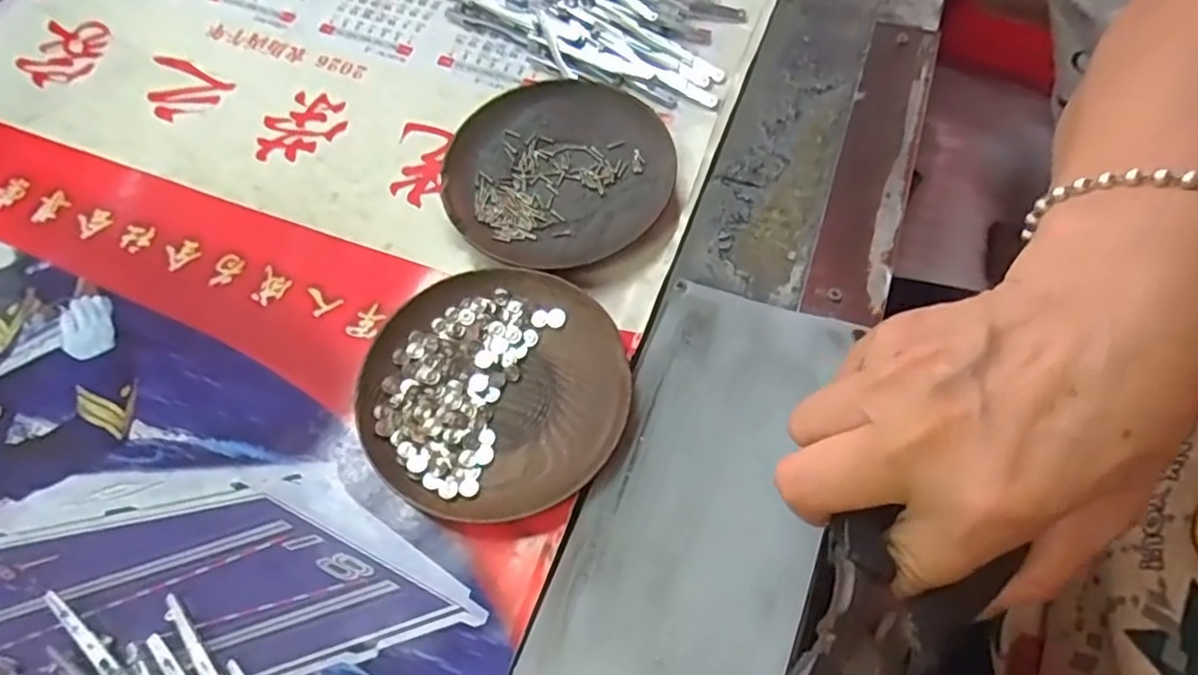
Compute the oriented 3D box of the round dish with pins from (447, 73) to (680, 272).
[{"bbox_3d":[-0.022,-0.085,0.361,0.114,0.015,0.111,-1,64,2],"label":"round dish with pins"}]

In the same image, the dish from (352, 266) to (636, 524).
[{"bbox_3d":[-0.046,0.023,0.308,0.116,0.017,0.111,-1,64,2],"label":"dish"}]

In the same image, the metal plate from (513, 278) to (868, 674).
[{"bbox_3d":[0.043,0.068,0.285,0.091,0.006,0.195,19,67,11],"label":"metal plate"}]

